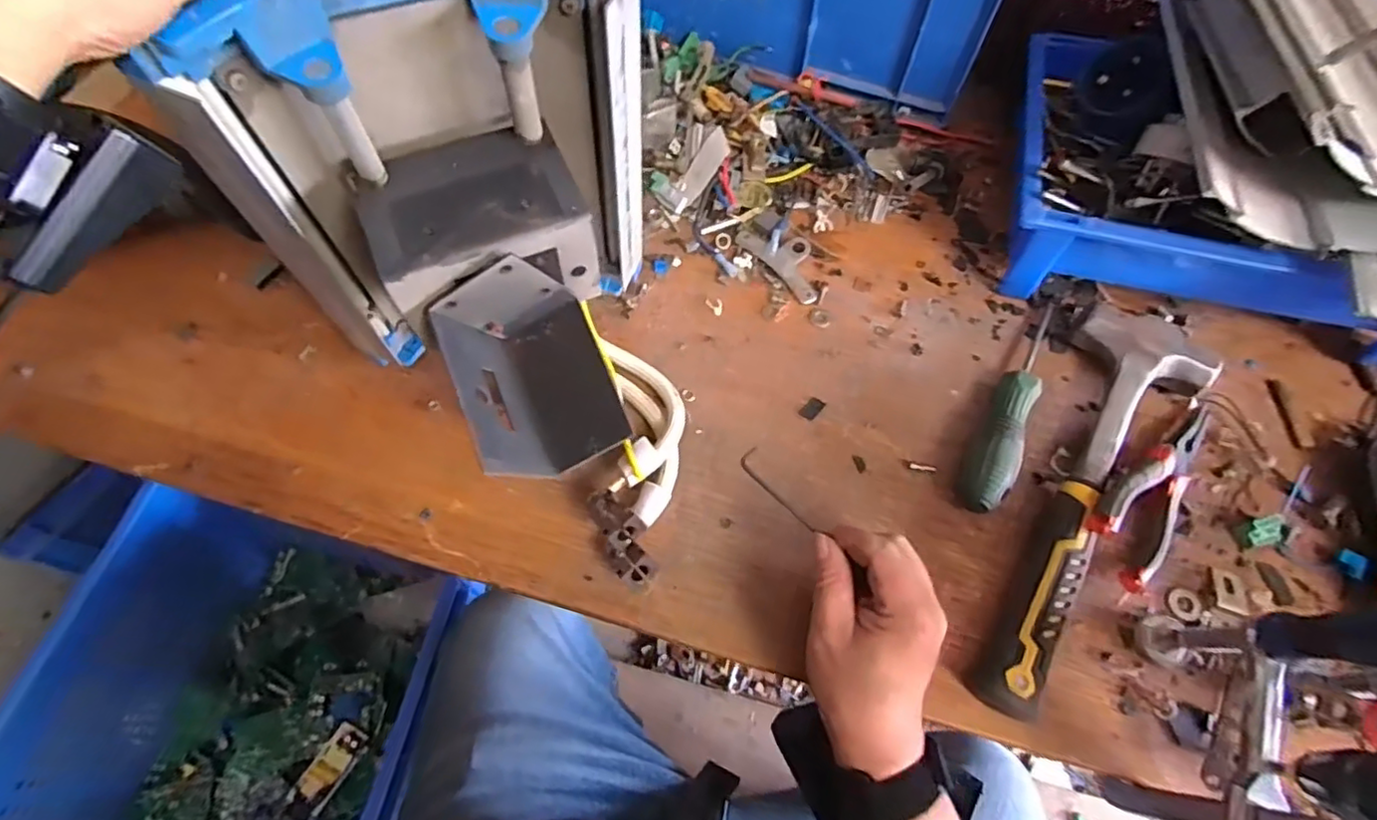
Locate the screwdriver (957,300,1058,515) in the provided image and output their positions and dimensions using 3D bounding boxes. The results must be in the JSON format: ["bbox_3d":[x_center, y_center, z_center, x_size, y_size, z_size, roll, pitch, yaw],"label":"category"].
[{"bbox_3d":[0.236,-0.010,0.451,0.027,0.031,0.188,26,65,12],"label":"screwdriver"}]

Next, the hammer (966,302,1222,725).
[{"bbox_3d":[0.274,0.063,0.418,0.084,0.028,0.294,24,65,11],"label":"hammer"}]

